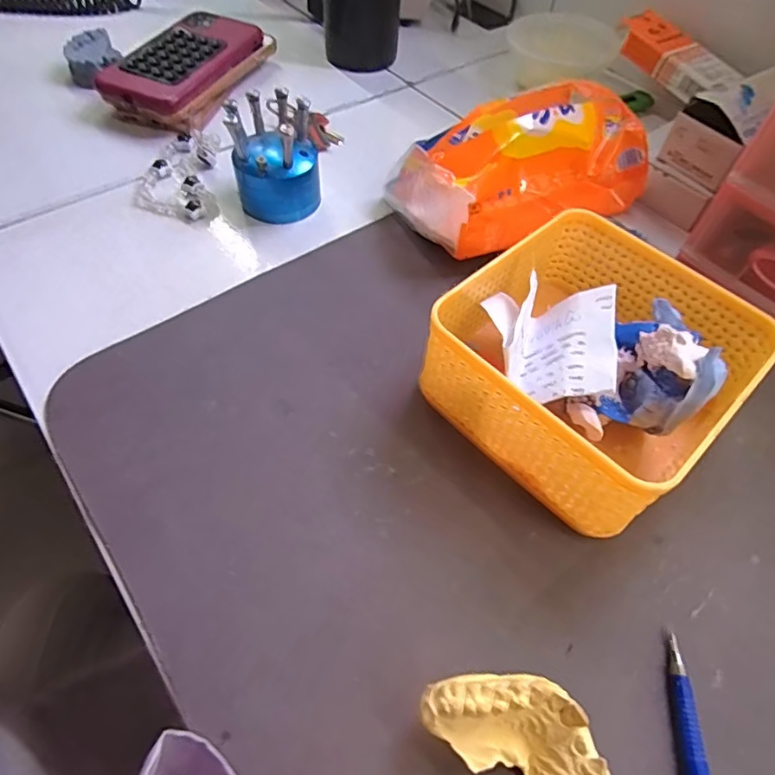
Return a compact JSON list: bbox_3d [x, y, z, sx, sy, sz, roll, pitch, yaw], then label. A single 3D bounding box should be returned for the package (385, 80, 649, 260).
[{"bbox_3d":[0.099,-0.149,0.366,0.177,0.079,0.078,-27,61,-20],"label":"package"}]

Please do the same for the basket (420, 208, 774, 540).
[{"bbox_3d":[0.104,-0.014,0.279,0.133,0.066,0.133,-37,65,-25],"label":"basket"}]

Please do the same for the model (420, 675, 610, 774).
[{"bbox_3d":[0.049,0.137,0.197,0.049,0.026,0.068,-24,60,-18],"label":"model"}]

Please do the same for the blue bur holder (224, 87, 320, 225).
[{"bbox_3d":[-0.079,-0.160,0.372,0.059,0.068,0.048,-10,57,-10],"label":"blue bur holder"}]

